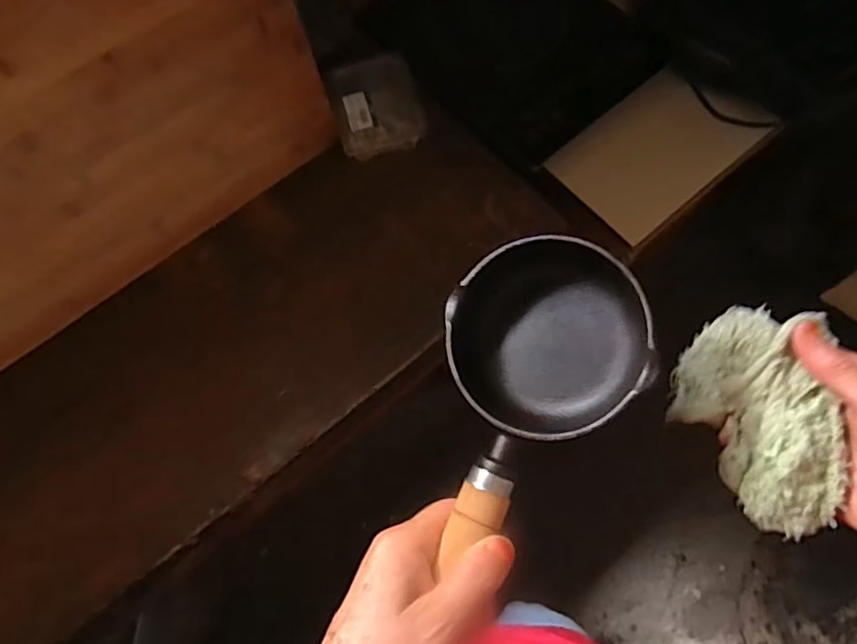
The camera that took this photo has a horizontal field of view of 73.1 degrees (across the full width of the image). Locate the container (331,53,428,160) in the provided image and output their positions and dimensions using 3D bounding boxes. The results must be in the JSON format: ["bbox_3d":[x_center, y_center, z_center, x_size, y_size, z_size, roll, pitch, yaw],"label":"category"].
[{"bbox_3d":[-0.066,-0.288,0.758,0.112,0.044,0.131,-13,71,-5],"label":"container"}]

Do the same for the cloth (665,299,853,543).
[{"bbox_3d":[0.203,0.054,0.340,0.050,0.090,0.132,2,59,-45],"label":"cloth"}]

